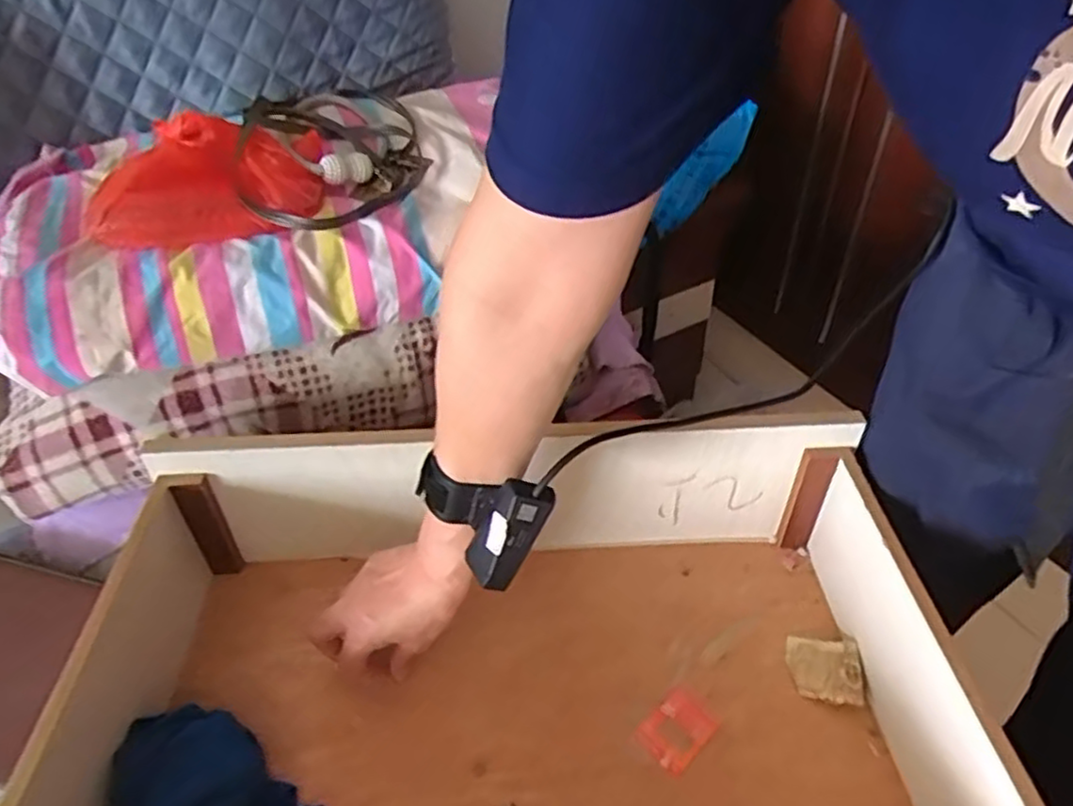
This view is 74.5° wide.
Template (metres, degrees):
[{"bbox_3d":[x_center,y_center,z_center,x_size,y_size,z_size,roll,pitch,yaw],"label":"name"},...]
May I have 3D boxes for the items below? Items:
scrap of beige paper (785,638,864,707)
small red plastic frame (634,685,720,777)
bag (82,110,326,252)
[{"bbox_3d":[0.228,0.209,0.560,0.054,0.013,0.050,7,45,11],"label":"scrap of beige paper"},{"bbox_3d":[0.105,0.245,0.531,0.043,0.004,0.055,34,56,32],"label":"small red plastic frame"},{"bbox_3d":[-0.298,-0.206,0.644,0.210,0.071,0.127,-23,47,-18],"label":"bag"}]

